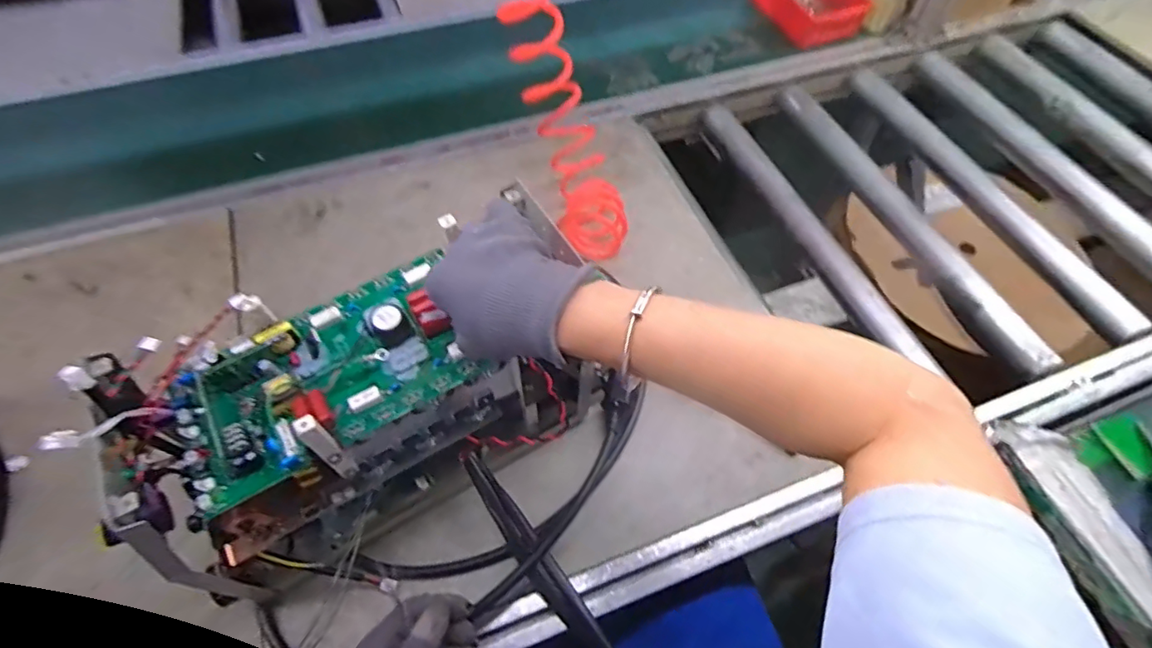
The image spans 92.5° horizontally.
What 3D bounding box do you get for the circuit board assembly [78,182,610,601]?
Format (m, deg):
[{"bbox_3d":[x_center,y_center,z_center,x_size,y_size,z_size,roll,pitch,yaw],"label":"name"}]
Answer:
[{"bbox_3d":[-0.163,0.060,0.476,0.342,0.236,0.131,-28,61,-17],"label":"circuit board assembly"}]

